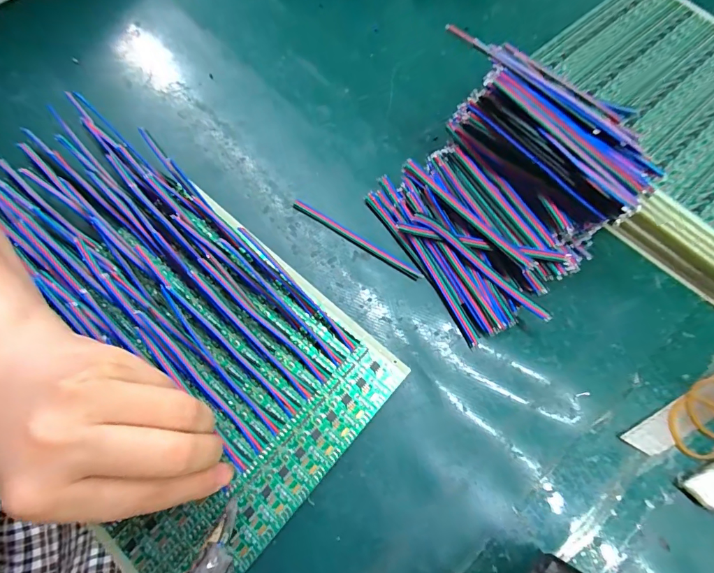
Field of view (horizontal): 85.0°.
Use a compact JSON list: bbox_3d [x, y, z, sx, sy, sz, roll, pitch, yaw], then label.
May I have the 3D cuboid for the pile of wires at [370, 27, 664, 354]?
[{"bbox_3d":[0.079,-0.054,0.223,0.121,0.070,0.122,43,75,14],"label":"pile of wires"}]

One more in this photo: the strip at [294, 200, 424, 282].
[{"bbox_3d":[0.000,-0.031,0.252,0.095,0.004,0.007,32,73,11],"label":"strip"}]

